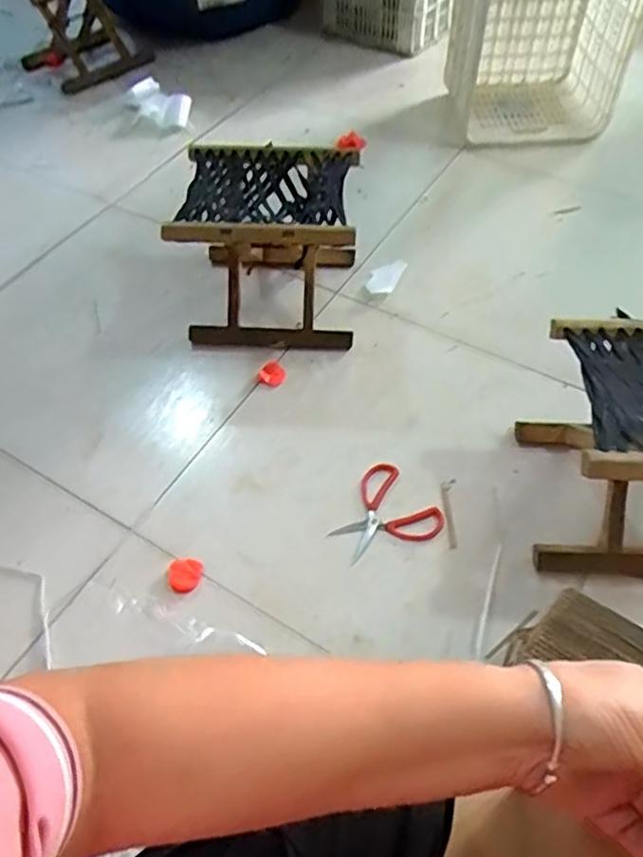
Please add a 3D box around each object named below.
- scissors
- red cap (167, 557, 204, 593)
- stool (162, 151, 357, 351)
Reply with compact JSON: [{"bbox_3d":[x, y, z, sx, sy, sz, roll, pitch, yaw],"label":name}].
[{"bbox_3d":[0.090,0.137,0.939,0.147,0.016,0.137,-38,68,-18],"label":"scissors"},{"bbox_3d":[-0.195,0.211,0.892,0.046,0.016,0.052,-2,54,-1],"label":"red cap"},{"bbox_3d":[-0.087,-0.326,1.122,0.289,0.249,0.263,5,54,5],"label":"stool"}]

